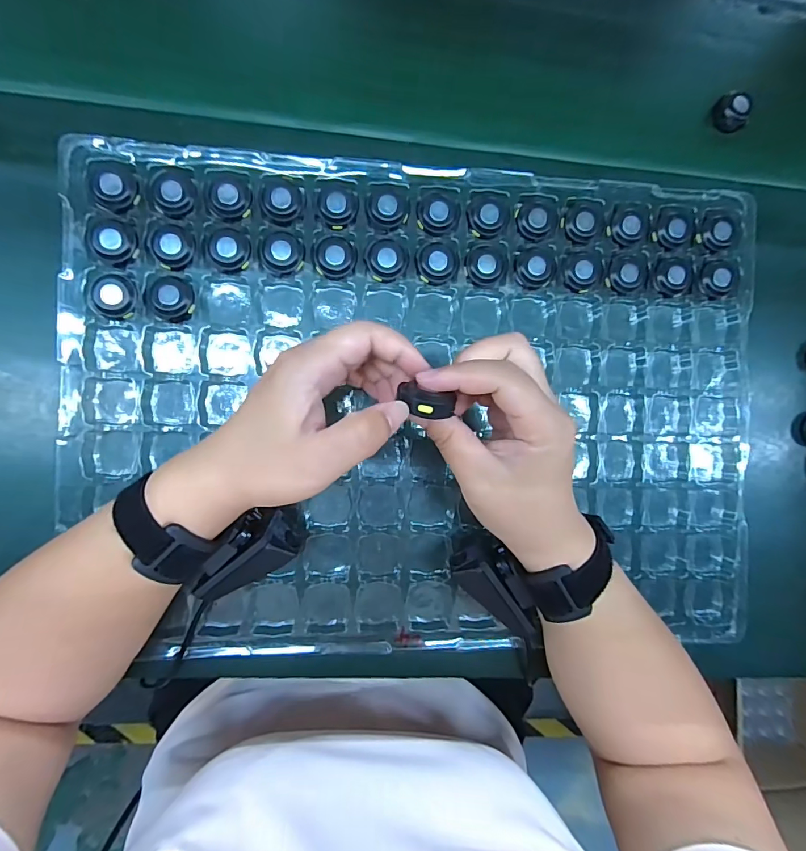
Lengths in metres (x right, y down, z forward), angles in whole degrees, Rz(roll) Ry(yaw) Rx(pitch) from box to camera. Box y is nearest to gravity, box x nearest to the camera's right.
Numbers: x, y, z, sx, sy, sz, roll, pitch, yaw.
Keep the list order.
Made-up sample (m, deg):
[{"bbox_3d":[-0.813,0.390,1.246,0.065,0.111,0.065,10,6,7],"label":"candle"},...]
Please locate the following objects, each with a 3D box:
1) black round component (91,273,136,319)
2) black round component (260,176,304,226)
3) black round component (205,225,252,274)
[{"bbox_3d":[-0.198,-0.089,0.298,0.027,0.004,0.029,1,87,-6],"label":"black round component"},{"bbox_3d":[-0.086,-0.160,0.310,0.029,0.007,0.031,0,87,-6],"label":"black round component"},{"bbox_3d":[-0.123,-0.124,0.308,0.029,0.010,0.031,0,87,-6],"label":"black round component"}]

